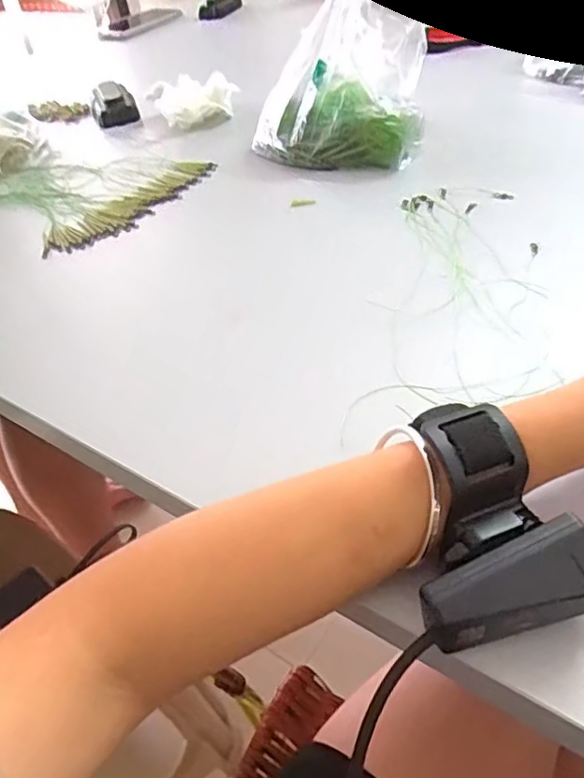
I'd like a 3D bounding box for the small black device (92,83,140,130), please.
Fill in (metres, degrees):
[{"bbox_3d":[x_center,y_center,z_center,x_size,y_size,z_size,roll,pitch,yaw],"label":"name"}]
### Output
[{"bbox_3d":[-0.222,-0.353,0.751,0.054,0.034,0.046,-16,44,-9],"label":"small black device"}]

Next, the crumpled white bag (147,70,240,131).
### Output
[{"bbox_3d":[-0.114,-0.341,0.712,0.105,0.038,0.077,-13,43,-6],"label":"crumpled white bag"}]

